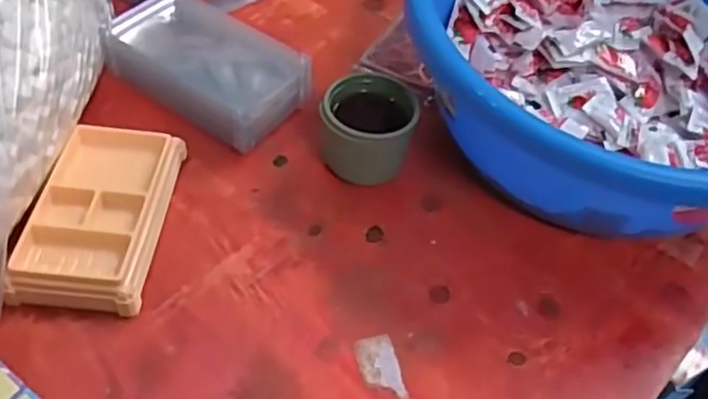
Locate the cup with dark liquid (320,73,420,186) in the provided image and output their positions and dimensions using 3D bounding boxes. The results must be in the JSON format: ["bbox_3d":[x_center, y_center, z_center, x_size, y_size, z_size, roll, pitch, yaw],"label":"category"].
[{"bbox_3d":[0.010,-0.046,0.491,0.070,0.062,0.059,2,51,-4],"label":"cup with dark liquid"}]

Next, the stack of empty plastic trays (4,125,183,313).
[{"bbox_3d":[-0.166,0.009,0.454,0.076,0.023,0.140,6,51,-1],"label":"stack of empty plastic trays"}]

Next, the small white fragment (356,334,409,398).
[{"bbox_3d":[0.016,0.101,0.413,0.023,0.004,0.042,-8,52,-12],"label":"small white fragment"}]

